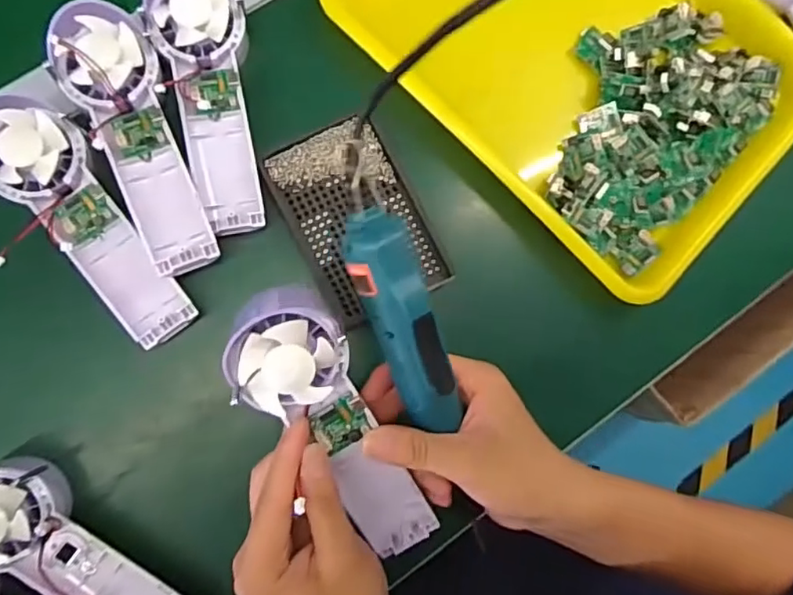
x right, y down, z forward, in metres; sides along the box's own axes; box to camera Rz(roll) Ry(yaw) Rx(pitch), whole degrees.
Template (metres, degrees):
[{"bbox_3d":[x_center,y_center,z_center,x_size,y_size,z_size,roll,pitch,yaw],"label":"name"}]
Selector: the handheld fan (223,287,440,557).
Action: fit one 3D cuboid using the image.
[{"bbox_3d":[-0.035,0.075,0.329,0.059,0.025,0.178,-30,117,-8],"label":"handheld fan"}]

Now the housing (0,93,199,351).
[{"bbox_3d":[-0.196,-0.051,0.383,0.059,0.034,0.174,-42,92,-8],"label":"housing"}]

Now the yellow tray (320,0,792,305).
[{"bbox_3d":[0.142,-0.192,0.462,0.338,0.049,0.255,43,82,-3],"label":"yellow tray"}]

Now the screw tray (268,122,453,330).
[{"bbox_3d":[-0.027,-0.056,0.424,0.086,0.010,0.131,-26,90,-8],"label":"screw tray"}]

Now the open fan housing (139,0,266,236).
[{"bbox_3d":[-0.122,-0.132,0.402,0.062,0.038,0.177,-13,88,-8],"label":"open fan housing"}]

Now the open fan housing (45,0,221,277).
[{"bbox_3d":[-0.166,-0.101,0.387,0.057,0.034,0.176,-23,89,-8],"label":"open fan housing"}]

